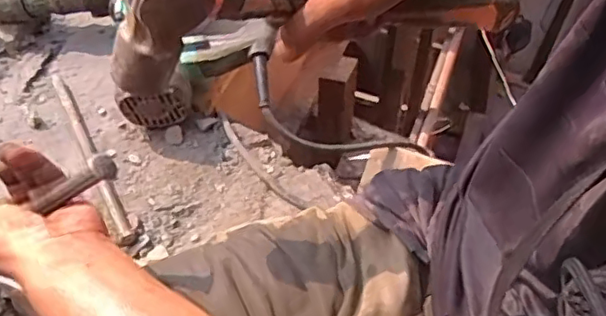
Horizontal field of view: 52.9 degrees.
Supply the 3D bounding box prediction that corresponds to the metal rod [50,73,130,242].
[{"bbox_3d":[-0.244,-0.010,0.694,0.014,0.019,0.265,-22,54,-20],"label":"metal rod"}]

